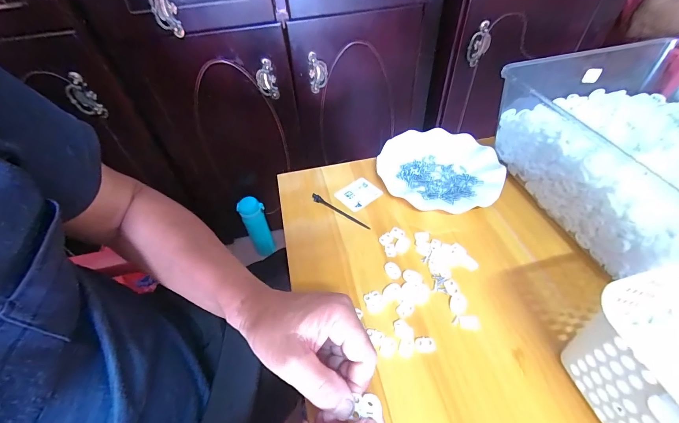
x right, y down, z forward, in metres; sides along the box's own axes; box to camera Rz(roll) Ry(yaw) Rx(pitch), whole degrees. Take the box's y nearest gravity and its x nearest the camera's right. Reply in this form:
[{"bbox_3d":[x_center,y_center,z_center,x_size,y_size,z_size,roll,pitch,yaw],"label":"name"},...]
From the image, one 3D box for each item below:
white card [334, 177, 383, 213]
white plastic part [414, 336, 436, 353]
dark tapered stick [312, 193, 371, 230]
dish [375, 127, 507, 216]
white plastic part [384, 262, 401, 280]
[{"bbox_3d":[0.030,-0.027,0.472,0.060,0.007,0.053,-35,59,-21],"label":"white card"},{"bbox_3d":[0.088,0.137,0.317,0.021,0.004,0.015,6,49,9],"label":"white plastic part"},{"bbox_3d":[0.000,-0.001,0.443,0.103,0.010,0.008,29,57,27],"label":"dark tapered stick"},{"bbox_3d":[0.154,-0.066,0.478,0.179,0.023,0.173,-2,49,2],"label":"dish"},{"bbox_3d":[0.065,0.073,0.376,0.016,0.004,0.024,-24,52,-17],"label":"white plastic part"}]

